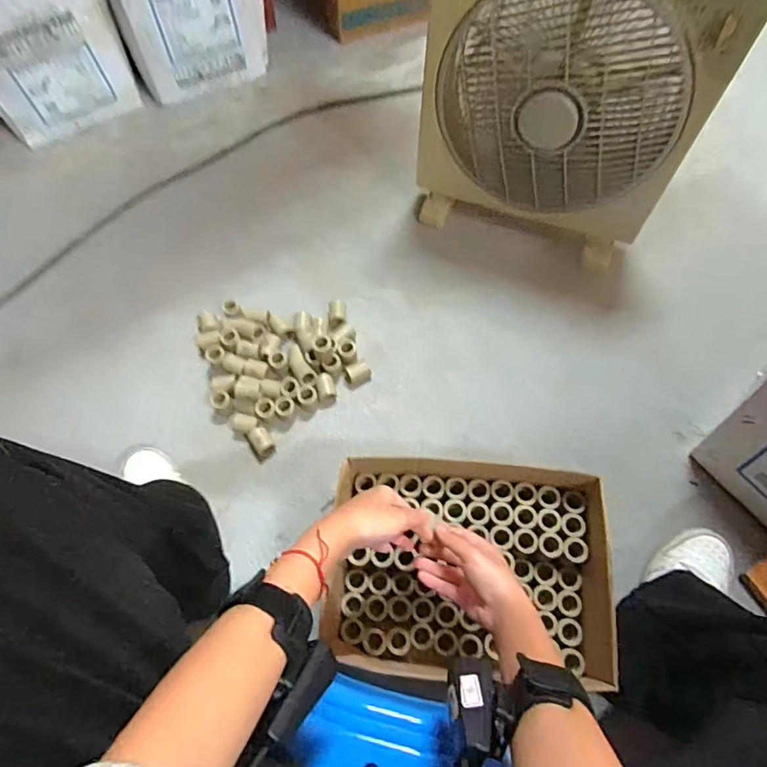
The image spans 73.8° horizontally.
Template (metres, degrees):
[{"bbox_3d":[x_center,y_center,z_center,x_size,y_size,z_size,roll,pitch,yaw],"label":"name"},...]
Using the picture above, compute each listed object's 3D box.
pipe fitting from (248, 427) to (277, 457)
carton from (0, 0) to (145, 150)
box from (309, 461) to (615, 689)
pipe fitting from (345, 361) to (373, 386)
[{"bbox_3d":[-0.180,0.086,0.756,0.027,0.023,0.042,-34,67,-14],"label":"pipe fitting"},{"bbox_3d":[-0.669,-0.673,0.971,0.290,0.295,0.198,-32,66,-13],"label":"carton"},{"bbox_3d":[0.092,0.214,0.605,0.304,0.109,0.237,4,63,4],"label":"box"},{"bbox_3d":[-0.040,-0.015,0.796,0.041,0.027,0.025,-26,65,-11],"label":"pipe fitting"}]

